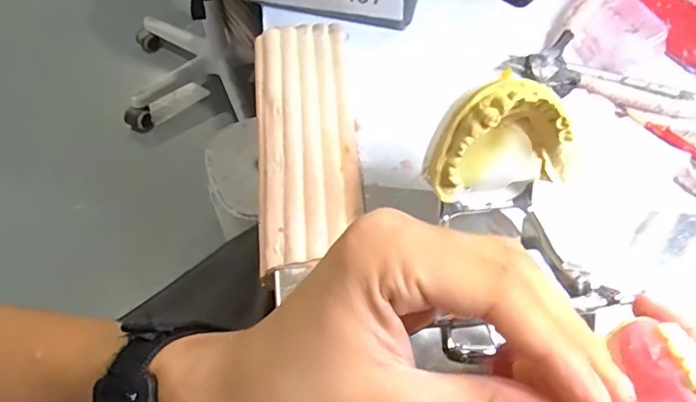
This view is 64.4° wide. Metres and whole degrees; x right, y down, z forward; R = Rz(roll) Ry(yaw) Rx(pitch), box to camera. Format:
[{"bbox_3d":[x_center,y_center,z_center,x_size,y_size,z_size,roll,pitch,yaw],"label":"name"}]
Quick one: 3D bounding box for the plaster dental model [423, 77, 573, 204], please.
[{"bbox_3d":[0.067,-0.028,0.253,0.065,0.052,0.026,-8,34,-3],"label":"plaster dental model"}]

